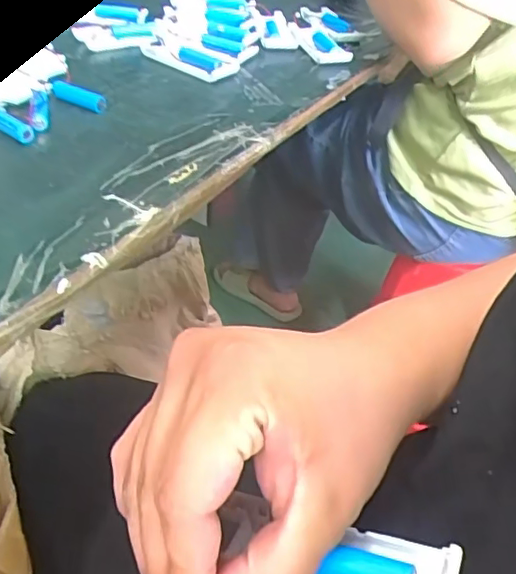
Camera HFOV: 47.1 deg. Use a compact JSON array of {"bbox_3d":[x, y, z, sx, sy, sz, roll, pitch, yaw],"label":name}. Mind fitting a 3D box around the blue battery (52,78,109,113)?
[{"bbox_3d":[-0.158,-0.169,0.519,0.053,0.013,0.013,22,44,16],"label":"blue battery"}]

